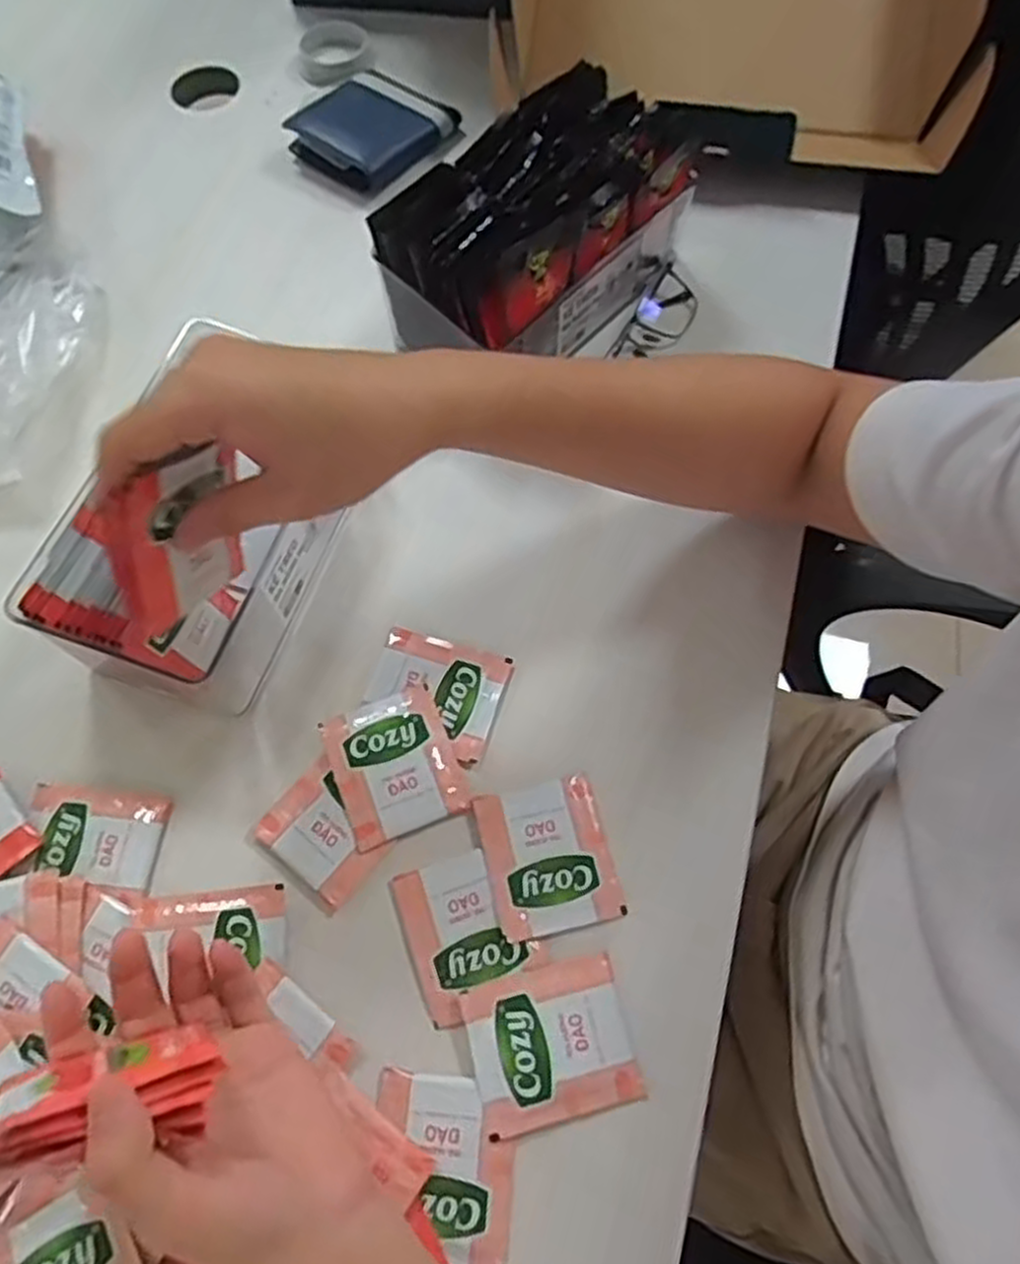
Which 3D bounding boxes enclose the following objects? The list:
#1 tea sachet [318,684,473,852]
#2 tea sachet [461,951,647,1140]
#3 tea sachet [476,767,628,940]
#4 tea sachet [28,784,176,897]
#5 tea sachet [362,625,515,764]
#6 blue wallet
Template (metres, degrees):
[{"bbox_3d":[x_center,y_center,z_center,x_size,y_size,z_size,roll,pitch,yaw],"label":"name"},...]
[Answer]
[{"bbox_3d":[-0.064,0.072,0.433,0.065,0.006,0.075,-23,68,-9],"label":"tea sachet"},{"bbox_3d":[0.020,0.197,0.378,0.075,0.004,0.066,-12,67,-5],"label":"tea sachet"},{"bbox_3d":[0.021,0.117,0.415,0.064,0.004,0.076,-13,67,-5],"label":"tea sachet"},{"bbox_3d":[-0.224,0.109,0.421,0.076,0.006,0.050,7,66,4],"label":"tea sachet"},{"bbox_3d":[-0.043,0.034,0.454,0.076,0.004,0.062,18,67,8],"label":"tea sachet"},{"bbox_3d":[-0.119,-0.400,0.631,0.097,0.027,0.089,39,72,16],"label":"blue wallet"}]

